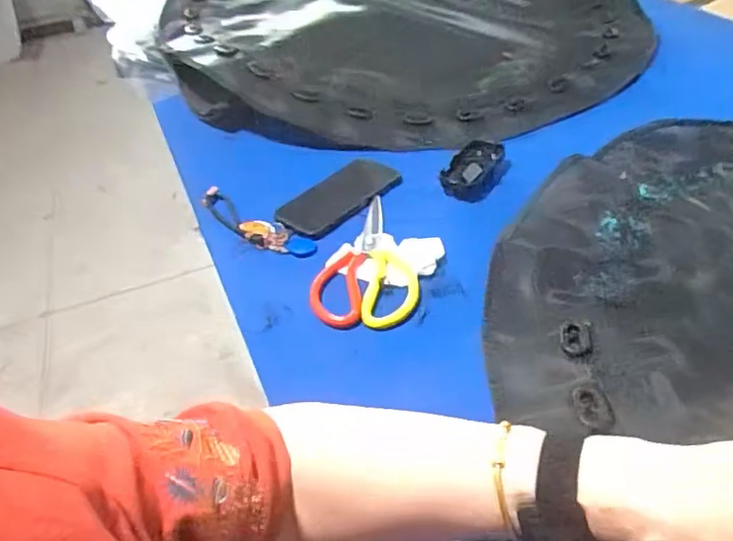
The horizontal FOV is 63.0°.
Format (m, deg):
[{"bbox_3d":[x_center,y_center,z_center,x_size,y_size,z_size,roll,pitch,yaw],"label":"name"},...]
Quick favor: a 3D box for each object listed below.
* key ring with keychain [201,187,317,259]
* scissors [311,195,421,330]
[{"bbox_3d":[-0.143,-0.062,0.738,0.198,0.013,0.045,29,52,34],"label":"key ring with keychain"},{"bbox_3d":[0.005,-0.013,0.661,0.105,0.014,0.199,1,41,10],"label":"scissors"}]

